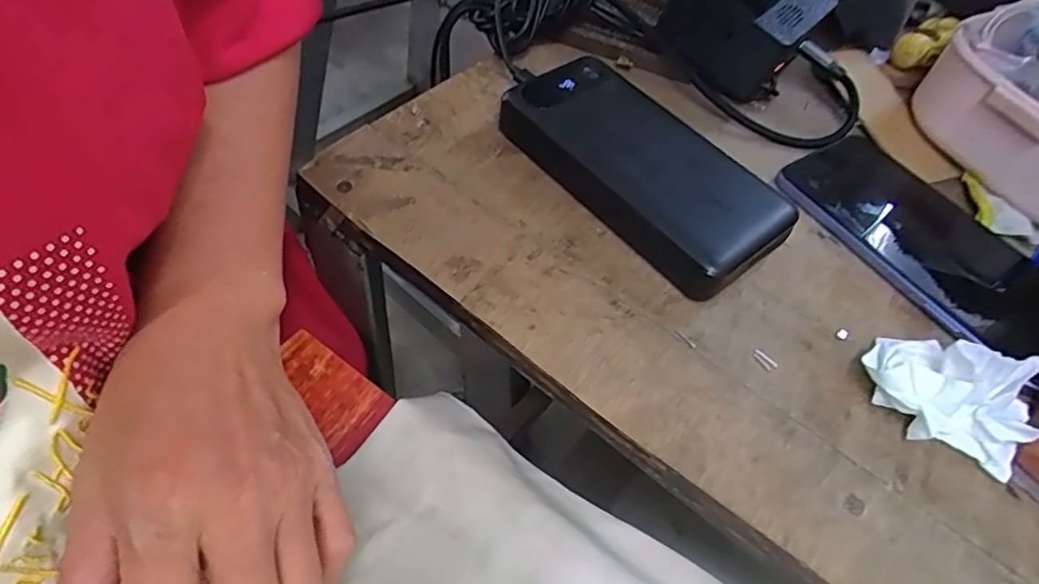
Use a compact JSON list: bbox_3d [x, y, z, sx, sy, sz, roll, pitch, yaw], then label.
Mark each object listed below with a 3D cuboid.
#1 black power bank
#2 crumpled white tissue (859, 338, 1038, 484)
[{"bbox_3d":[0.064,-0.068,0.318,0.070,0.031,0.152,-33,65,-27],"label":"black power bank"},{"bbox_3d":[0.183,0.040,0.255,0.069,0.037,0.045,34,58,16],"label":"crumpled white tissue"}]

